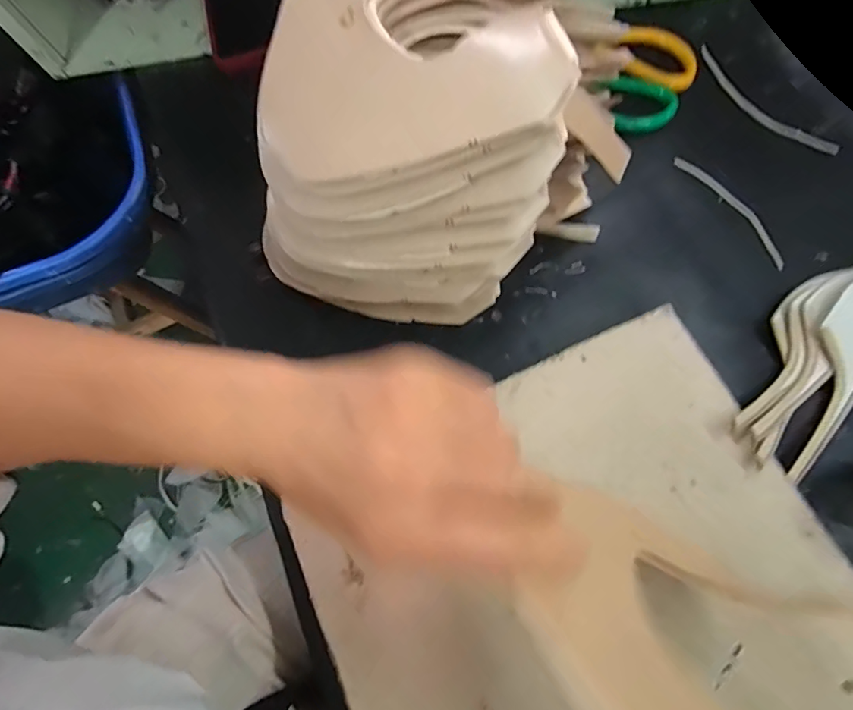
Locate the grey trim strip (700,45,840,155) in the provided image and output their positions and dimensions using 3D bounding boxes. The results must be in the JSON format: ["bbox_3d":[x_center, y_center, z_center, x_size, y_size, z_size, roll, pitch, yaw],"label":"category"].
[{"bbox_3d":[0.277,-0.210,0.398,0.021,0.006,0.139,-37,73,-5],"label":"grey trim strip"}]

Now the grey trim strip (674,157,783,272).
[{"bbox_3d":[0.240,-0.116,0.374,0.020,0.004,0.117,-31,72,-3],"label":"grey trim strip"}]

